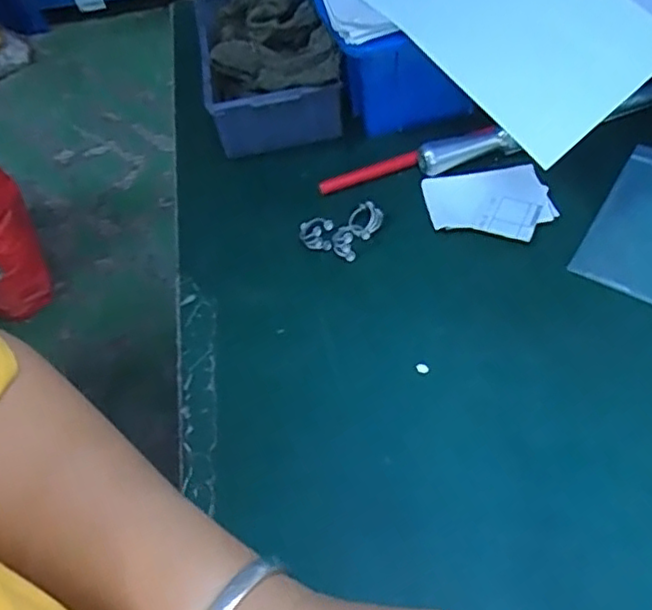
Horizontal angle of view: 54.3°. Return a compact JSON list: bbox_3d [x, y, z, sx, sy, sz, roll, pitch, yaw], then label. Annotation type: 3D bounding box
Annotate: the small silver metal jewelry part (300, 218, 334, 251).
[{"bbox_3d":[-0.007,-0.047,0.418,0.023,0.014,0.019,4,56,10],"label":"small silver metal jewelry part"}]

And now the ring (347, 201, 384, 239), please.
[{"bbox_3d":[0.025,-0.055,0.417,0.018,0.013,0.024,22,61,21],"label":"ring"}]

